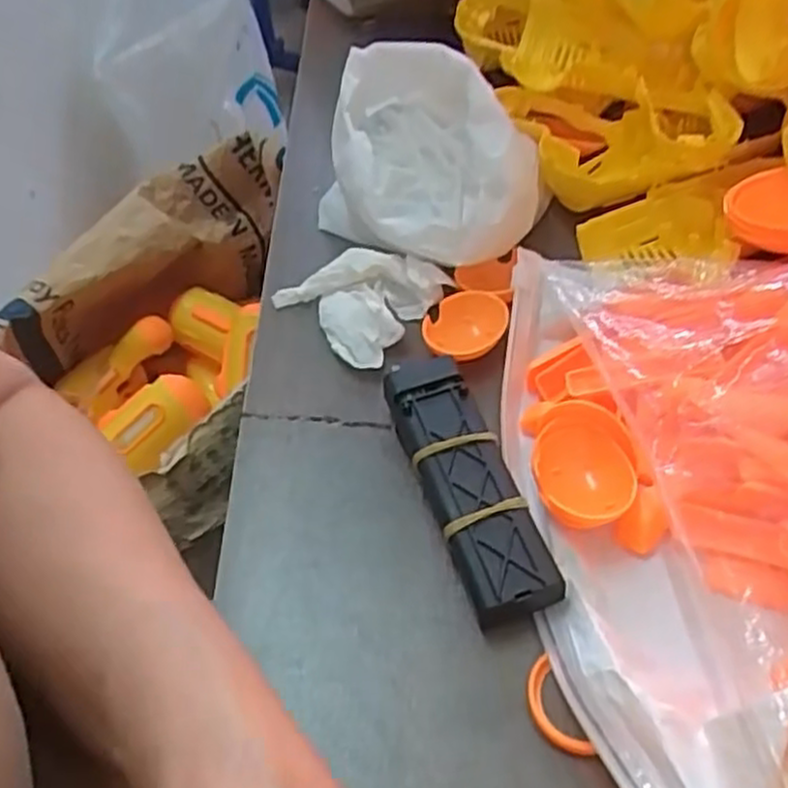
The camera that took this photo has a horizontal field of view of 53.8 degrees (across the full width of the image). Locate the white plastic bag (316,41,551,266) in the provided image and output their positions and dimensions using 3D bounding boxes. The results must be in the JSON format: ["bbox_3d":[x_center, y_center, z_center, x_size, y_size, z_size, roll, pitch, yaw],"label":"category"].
[{"bbox_3d":[0.018,-0.126,0.405,0.116,0.065,0.125,2,48,6],"label":"white plastic bag"}]

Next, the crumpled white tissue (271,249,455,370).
[{"bbox_3d":[-0.015,-0.048,0.380,0.060,0.017,0.066,-37,56,-26],"label":"crumpled white tissue"}]

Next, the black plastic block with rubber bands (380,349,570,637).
[{"bbox_3d":[0.027,0.032,0.298,0.030,0.021,0.107,-16,49,-9],"label":"black plastic block with rubber bands"}]

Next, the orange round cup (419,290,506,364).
[{"bbox_3d":[0.033,-0.031,0.359,0.038,0.014,0.034,-3,48,2],"label":"orange round cup"}]

